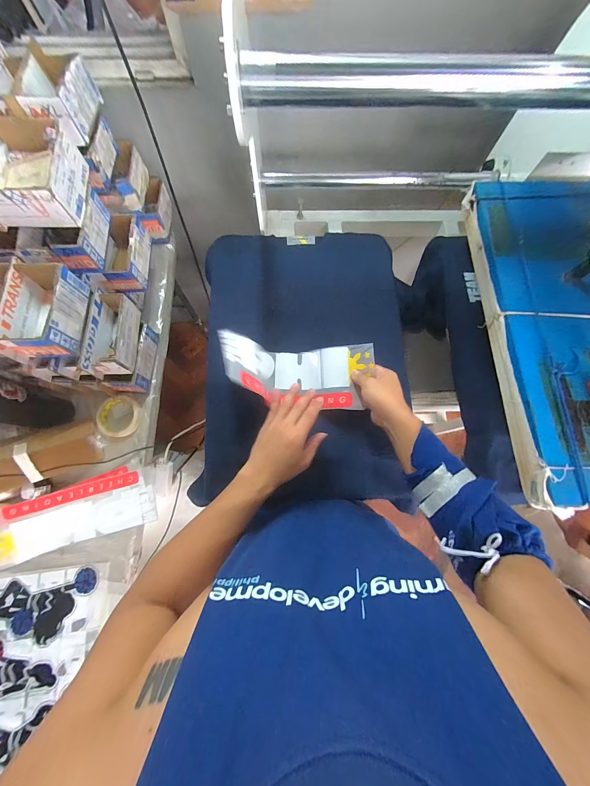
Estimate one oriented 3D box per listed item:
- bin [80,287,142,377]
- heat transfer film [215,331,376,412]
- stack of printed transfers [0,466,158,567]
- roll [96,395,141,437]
[{"bbox_3d":[-0.386,-0.128,0.595,0.075,0.073,0.185,2,75,-1],"label":"bin"},{"bbox_3d":[-0.001,-0.038,0.522,0.263,0.107,0.114,6,75,-7],"label":"heat transfer film"},{"bbox_3d":[-0.493,0.264,0.600,0.357,0.032,0.129,-15,76,-5],"label":"stack of printed transfers"},{"bbox_3d":[-0.417,0.054,0.655,0.098,0.024,0.094,0,75,-1],"label":"roll"}]

